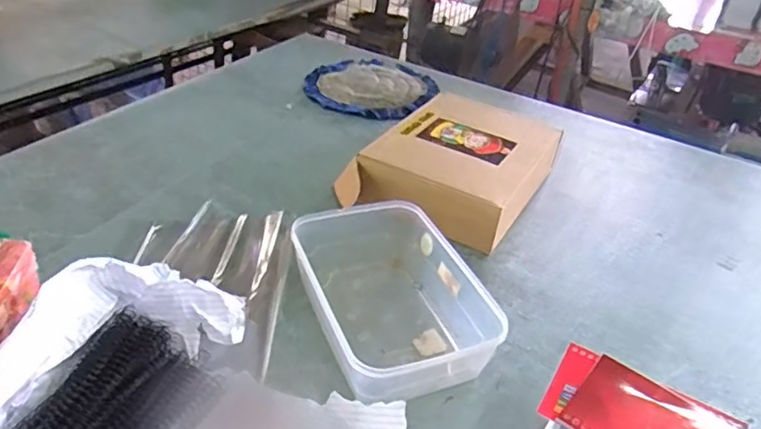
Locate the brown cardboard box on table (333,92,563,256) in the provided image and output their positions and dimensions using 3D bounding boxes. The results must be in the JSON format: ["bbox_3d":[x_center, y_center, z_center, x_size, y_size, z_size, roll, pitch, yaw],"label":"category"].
[{"bbox_3d":[0.113,-0.074,0.870,0.221,0.082,0.325,23,37,22],"label":"brown cardboard box on table"}]

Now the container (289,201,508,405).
[{"bbox_3d":[0.007,0.084,0.628,0.159,0.072,0.239,-8,37,-21],"label":"container"}]

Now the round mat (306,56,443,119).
[{"bbox_3d":[-0.018,-0.264,1.191,0.244,0.013,0.275,19,36,18],"label":"round mat"}]

